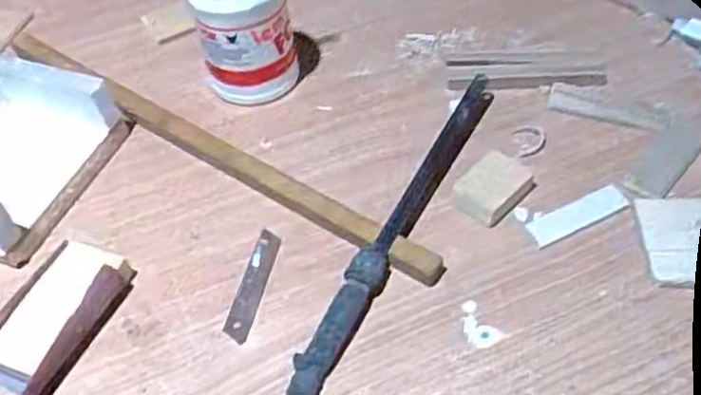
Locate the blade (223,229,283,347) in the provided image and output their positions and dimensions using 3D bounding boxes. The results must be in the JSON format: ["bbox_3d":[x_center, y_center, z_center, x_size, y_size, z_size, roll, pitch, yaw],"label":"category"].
[{"bbox_3d":[-0.069,0.062,0.508,0.019,0.004,0.090,7,51,11],"label":"blade"}]

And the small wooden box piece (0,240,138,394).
[{"bbox_3d":[-0.203,0.079,0.489,0.065,0.028,0.106,17,54,19],"label":"small wooden box piece"}]

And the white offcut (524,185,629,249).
[{"bbox_3d":[0.164,0.013,0.522,0.080,0.004,0.024,-22,51,-13],"label":"white offcut"}]

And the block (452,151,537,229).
[{"bbox_3d":[0.105,-0.008,0.531,0.062,0.013,0.042,-39,57,-25],"label":"block"}]

